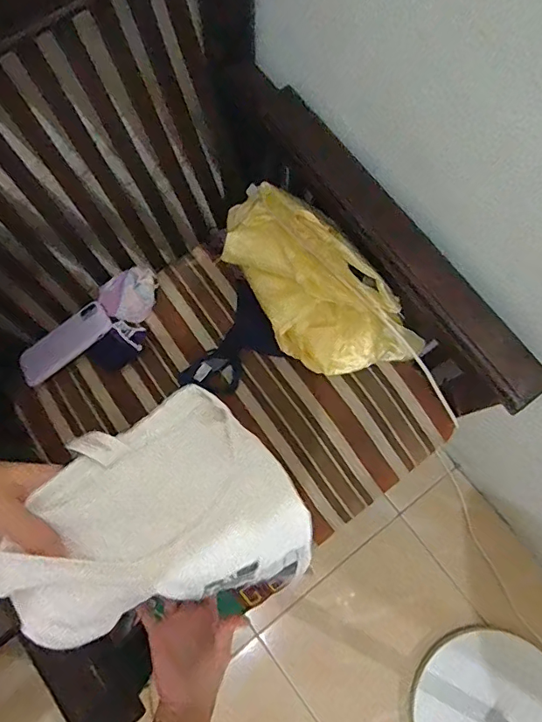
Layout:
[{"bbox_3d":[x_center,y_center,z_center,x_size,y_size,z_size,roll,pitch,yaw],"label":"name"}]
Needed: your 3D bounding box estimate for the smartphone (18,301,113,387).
[{"bbox_3d":[-0.321,-0.030,0.758,0.153,0.012,0.071,-40,63,-7],"label":"smartphone"}]

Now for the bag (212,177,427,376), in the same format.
[{"bbox_3d":[0.065,-0.092,0.691,0.330,0.141,0.151,44,80,-7],"label":"bag"}]

